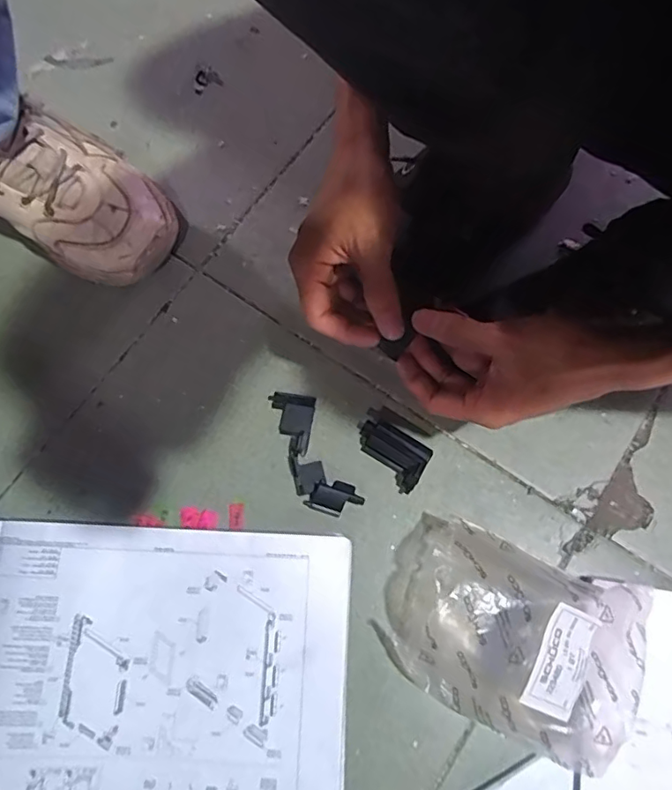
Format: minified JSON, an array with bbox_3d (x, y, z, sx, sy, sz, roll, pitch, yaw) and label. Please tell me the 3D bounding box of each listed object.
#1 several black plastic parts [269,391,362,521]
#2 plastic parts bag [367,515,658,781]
[{"bbox_3d":[-0.022,0.045,0.455,0.041,0.015,0.115,-24,73,-7],"label":"several black plastic parts"},{"bbox_3d":[0.117,0.164,0.376,0.167,0.074,0.118,21,73,8],"label":"plastic parts bag"}]

